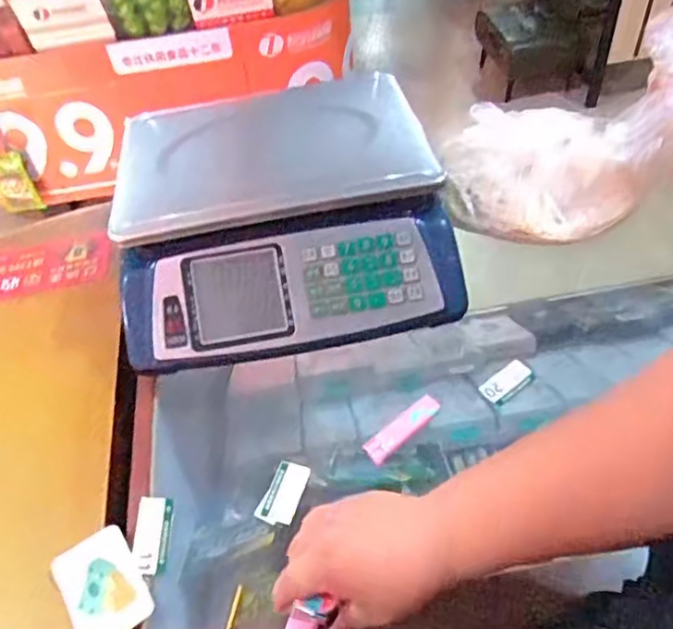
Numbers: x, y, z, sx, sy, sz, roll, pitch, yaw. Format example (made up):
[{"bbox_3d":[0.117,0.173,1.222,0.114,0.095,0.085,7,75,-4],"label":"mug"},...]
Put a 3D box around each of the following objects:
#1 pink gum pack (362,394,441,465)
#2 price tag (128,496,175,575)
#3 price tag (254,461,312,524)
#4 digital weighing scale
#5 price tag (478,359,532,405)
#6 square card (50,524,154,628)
[{"bbox_3d":[0.061,0.105,0.573,0.080,0.014,0.023,-32,53,-20],"label":"pink gum pack"},{"bbox_3d":[-0.159,0.189,0.529,0.030,0.009,0.067,-6,49,1],"label":"price tag"},{"bbox_3d":[-0.048,0.159,0.552,0.033,0.007,0.057,11,48,15],"label":"price tag"},{"bbox_3d":[-0.058,-0.113,0.688,0.336,0.098,0.336,-9,49,-1],"label":"digital weighing scale"},{"bbox_3d":[0.169,0.066,0.609,0.055,0.007,0.030,-37,55,-23],"label":"price tag"},{"bbox_3d":[-0.189,0.219,0.495,0.059,0.008,0.086,-30,54,-20],"label":"square card"}]

